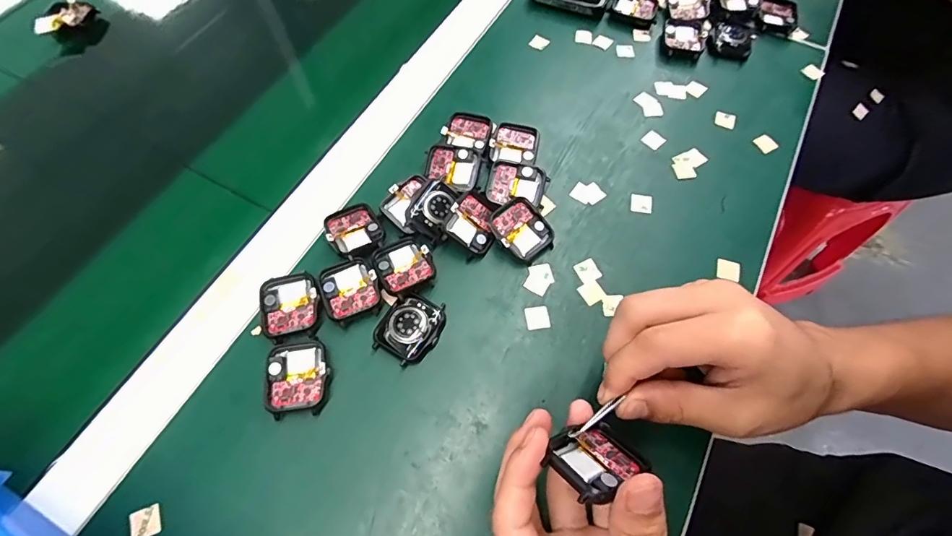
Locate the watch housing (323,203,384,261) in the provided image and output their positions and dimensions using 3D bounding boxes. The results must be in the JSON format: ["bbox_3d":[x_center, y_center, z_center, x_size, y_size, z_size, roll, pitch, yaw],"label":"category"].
[{"bbox_3d":[-0.089,-0.026,0.327,0.037,0.010,0.045,-28,67,-13],"label":"watch housing"}]

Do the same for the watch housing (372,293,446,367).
[{"bbox_3d":[-0.044,0.040,0.300,0.039,0.013,0.045,31,67,15],"label":"watch housing"}]

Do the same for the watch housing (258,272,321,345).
[{"bbox_3d":[-0.126,0.026,0.305,0.039,0.009,0.045,-14,64,-6],"label":"watch housing"}]

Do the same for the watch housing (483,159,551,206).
[{"bbox_3d":[0.031,-0.064,0.349,0.045,0.012,0.034,17,82,5],"label":"watch housing"}]

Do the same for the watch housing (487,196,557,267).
[{"bbox_3d":[0.034,-0.028,0.330,0.038,0.011,0.044,-42,89,-14],"label":"watch housing"}]

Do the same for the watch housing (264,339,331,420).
[{"bbox_3d":[-0.112,0.069,0.285,0.037,0.012,0.045,-4,63,-2],"label":"watch housing"}]

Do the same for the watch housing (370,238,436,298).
[{"bbox_3d":[-0.051,0.000,0.319,0.039,0.014,0.043,-21,65,-10],"label":"watch housing"}]

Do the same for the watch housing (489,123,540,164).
[{"bbox_3d":[0.032,-0.099,0.367,0.036,0.014,0.036,12,64,6],"label":"watch housing"}]

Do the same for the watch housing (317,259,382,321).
[{"bbox_3d":[-0.087,0.016,0.310,0.038,0.010,0.041,-22,65,-10],"label":"watch housing"}]

